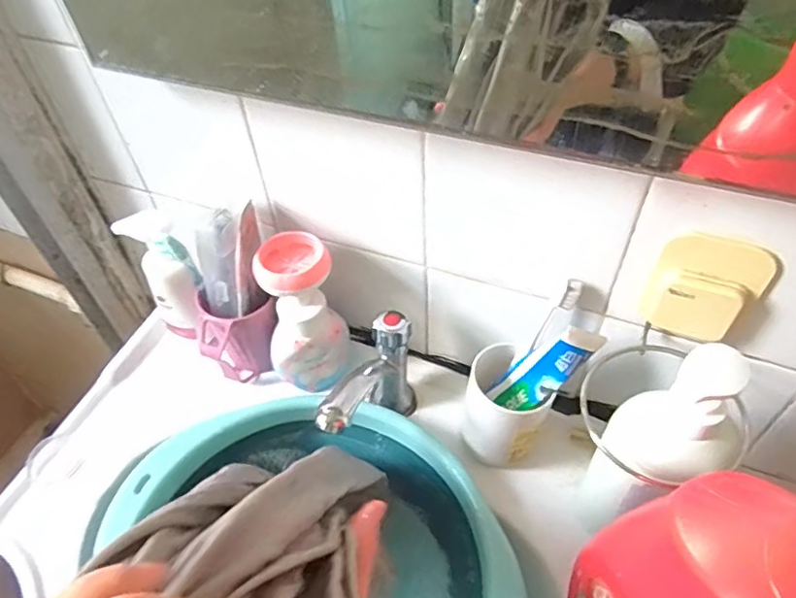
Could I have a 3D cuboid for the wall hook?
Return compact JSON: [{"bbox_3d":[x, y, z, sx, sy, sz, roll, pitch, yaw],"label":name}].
[{"bbox_3d":[0.210,-0.005,0.406,0.067,0.085,0.018,19,54,17],"label":"wall hook"}]

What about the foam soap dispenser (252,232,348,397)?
[{"bbox_3d":[-0.089,0.016,0.556,0.067,0.155,0.071,2,51,4],"label":"foam soap dispenser"}]

